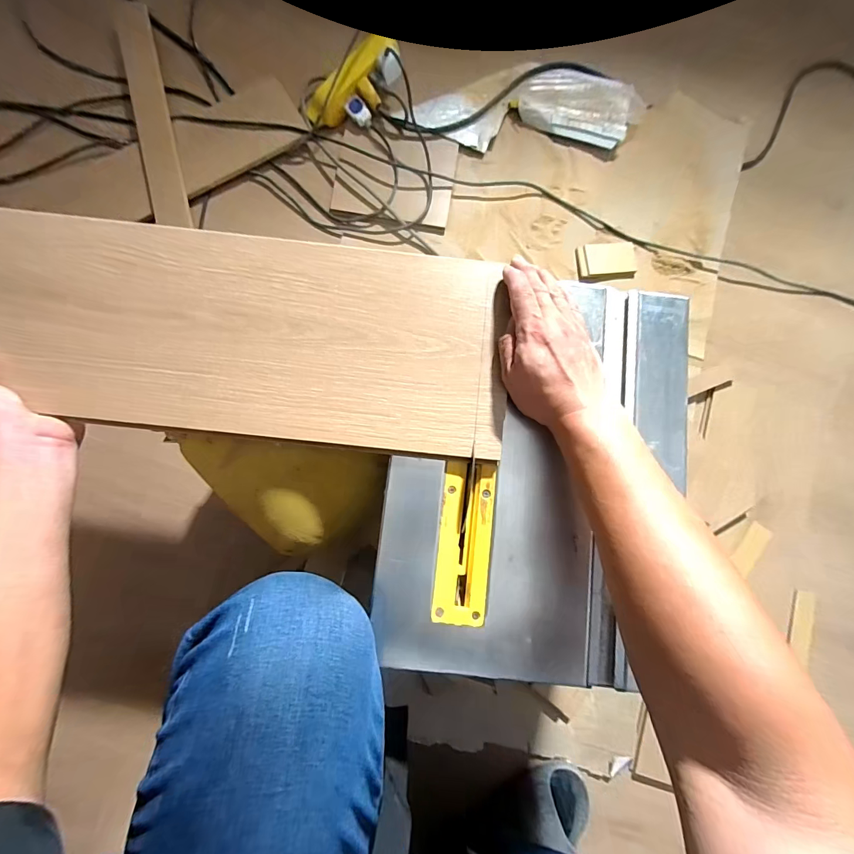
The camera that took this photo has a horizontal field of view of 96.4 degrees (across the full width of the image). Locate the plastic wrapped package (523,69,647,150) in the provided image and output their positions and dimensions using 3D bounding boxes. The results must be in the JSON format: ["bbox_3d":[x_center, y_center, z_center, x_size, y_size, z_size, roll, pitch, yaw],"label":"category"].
[{"bbox_3d":[0.307,-0.644,0.752,0.233,0.032,0.188,23,81,0],"label":"plastic wrapped package"}]

